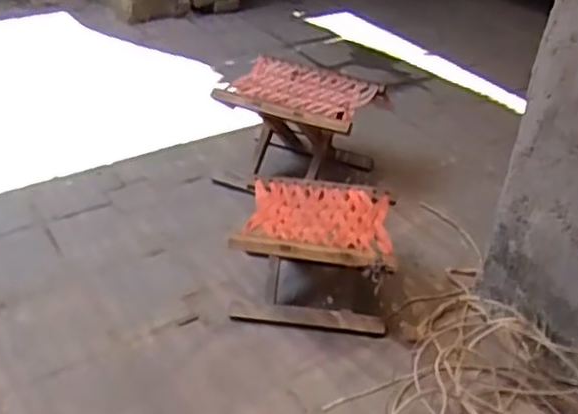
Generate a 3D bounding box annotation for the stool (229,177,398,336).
[{"bbox_3d":[0.054,0.090,1.286,0.267,0.183,0.231,9,34,8],"label":"stool"}]

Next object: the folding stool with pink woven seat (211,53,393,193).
[{"bbox_3d":[0.024,-0.167,1.614,0.309,0.237,0.276,15,35,16],"label":"folding stool with pink woven seat"}]

